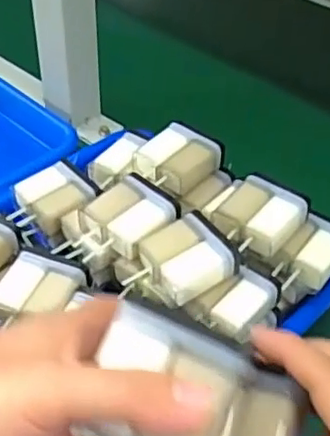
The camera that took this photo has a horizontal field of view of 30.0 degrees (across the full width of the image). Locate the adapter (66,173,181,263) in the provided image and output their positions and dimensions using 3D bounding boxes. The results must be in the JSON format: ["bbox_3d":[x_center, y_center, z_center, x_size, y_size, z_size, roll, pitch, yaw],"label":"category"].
[{"bbox_3d":[-0.025,0.004,0.406,0.051,0.026,0.060,36,53,29],"label":"adapter"}]

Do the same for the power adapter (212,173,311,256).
[{"bbox_3d":[0.064,0.000,0.413,0.047,0.025,0.052,31,51,26],"label":"power adapter"}]

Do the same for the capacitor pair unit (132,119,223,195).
[{"bbox_3d":[0.009,-0.042,0.455,0.049,0.028,0.053,34,52,28],"label":"capacitor pair unit"}]

